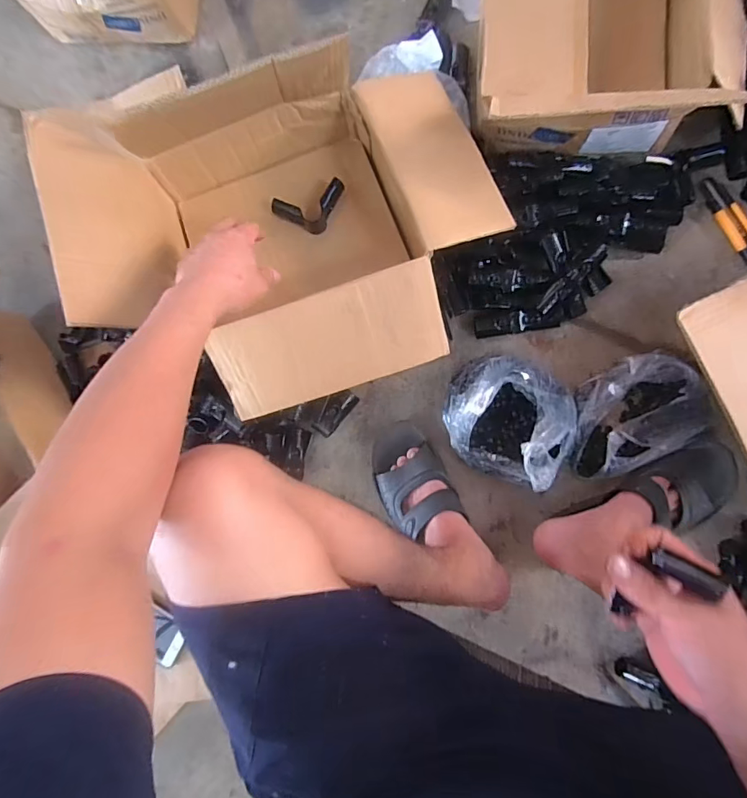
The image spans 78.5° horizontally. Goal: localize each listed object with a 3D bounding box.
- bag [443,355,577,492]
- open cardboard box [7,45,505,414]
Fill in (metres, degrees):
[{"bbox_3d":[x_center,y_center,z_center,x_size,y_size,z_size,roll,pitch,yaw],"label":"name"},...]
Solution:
[{"bbox_3d":[0.191,0.024,0.632,0.179,0.130,0.169,18,88,7],"label":"bag"},{"bbox_3d":[-0.088,-0.217,0.575,0.479,0.225,0.392,-20,84,5],"label":"open cardboard box"}]

